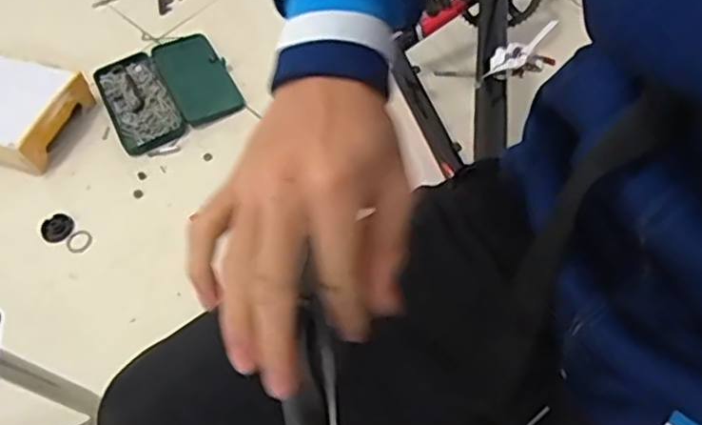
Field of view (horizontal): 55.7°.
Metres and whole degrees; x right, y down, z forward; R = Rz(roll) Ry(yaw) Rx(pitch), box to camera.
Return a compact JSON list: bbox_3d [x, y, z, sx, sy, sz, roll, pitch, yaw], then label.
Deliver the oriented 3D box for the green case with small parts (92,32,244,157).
[{"bbox_3d":[-0.368,-0.244,1.327,0.242,0.032,0.257,-28,57,-12],"label":"green case with small parts"}]

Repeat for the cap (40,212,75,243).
[{"bbox_3d":[-0.518,0.028,1.171,0.061,0.016,0.056,-3,55,5],"label":"cap"}]

